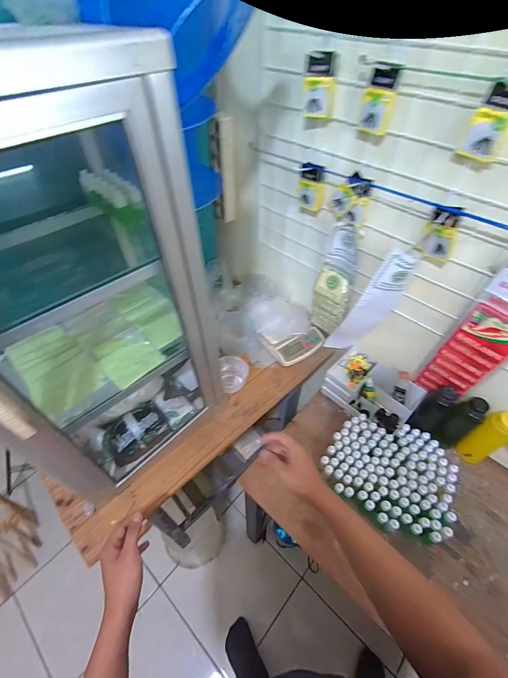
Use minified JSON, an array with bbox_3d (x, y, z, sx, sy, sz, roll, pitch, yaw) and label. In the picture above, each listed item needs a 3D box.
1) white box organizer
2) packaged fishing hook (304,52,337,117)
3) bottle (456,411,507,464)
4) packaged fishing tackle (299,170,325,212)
[{"bbox_3d":[0.326,0.143,0.867,0.228,0.093,0.146,36,57,27],"label":"white box organizer"},{"bbox_3d":[0.123,-0.463,0.570,0.057,0.094,0.005,7,49,5],"label":"packaged fishing hook"},{"bbox_3d":[0.560,0.242,0.750,0.059,0.193,0.064,-24,53,-20],"label":"bottle"},{"bbox_3d":[0.131,-0.340,0.705,0.051,0.089,0.033,26,56,30],"label":"packaged fishing tackle"}]

